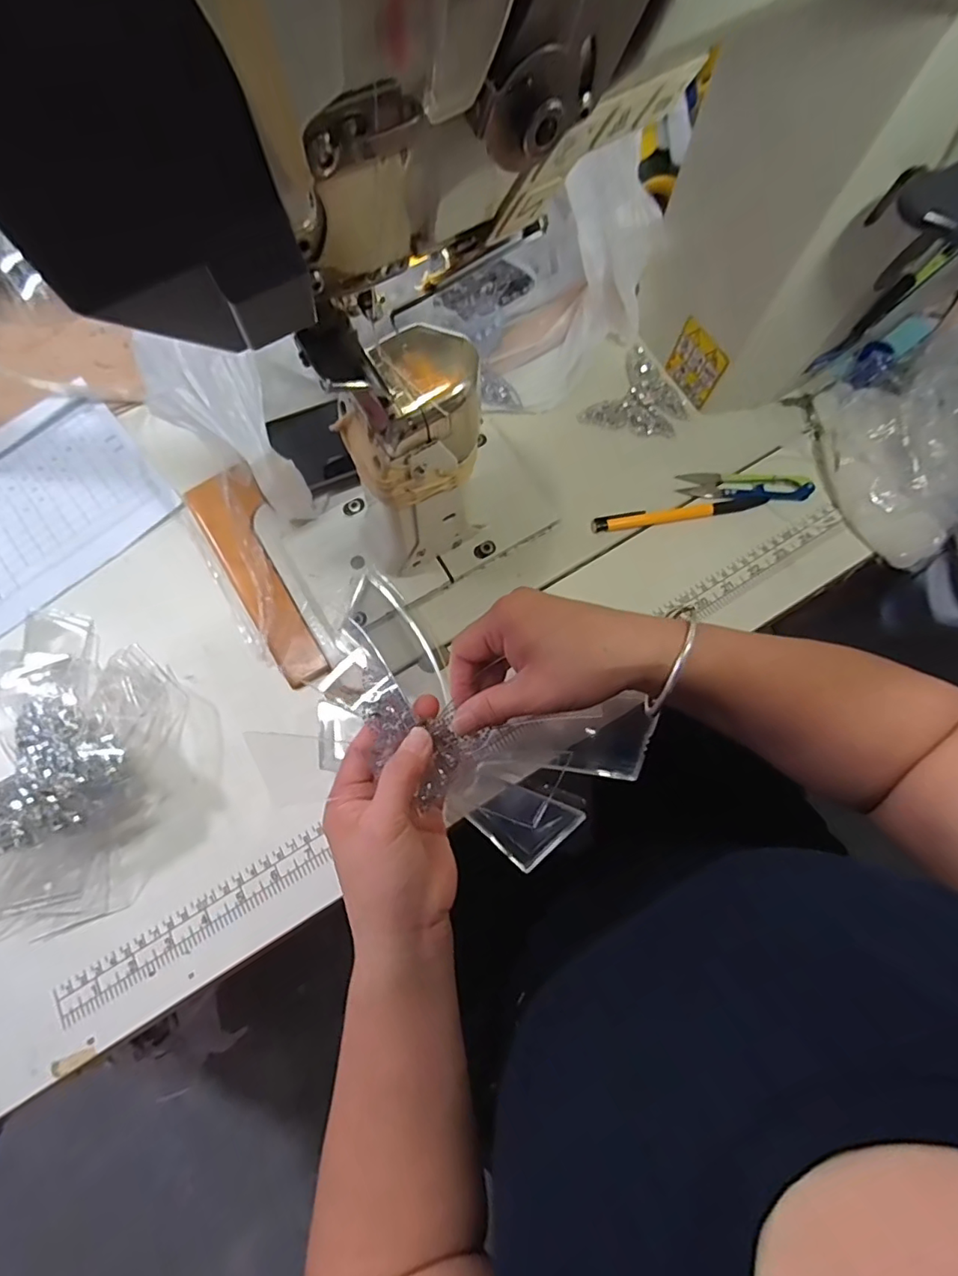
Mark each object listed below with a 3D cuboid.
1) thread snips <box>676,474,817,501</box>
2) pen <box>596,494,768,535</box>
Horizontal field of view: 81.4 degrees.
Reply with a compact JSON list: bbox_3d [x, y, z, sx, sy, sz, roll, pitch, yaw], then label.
[{"bbox_3d":[0.216,-0.123,0.451,0.100,0.009,0.027,1,71,3],"label":"thread snips"},{"bbox_3d":[0.161,-0.100,0.448,0.139,0.008,0.013,-7,71,0],"label":"pen"}]

